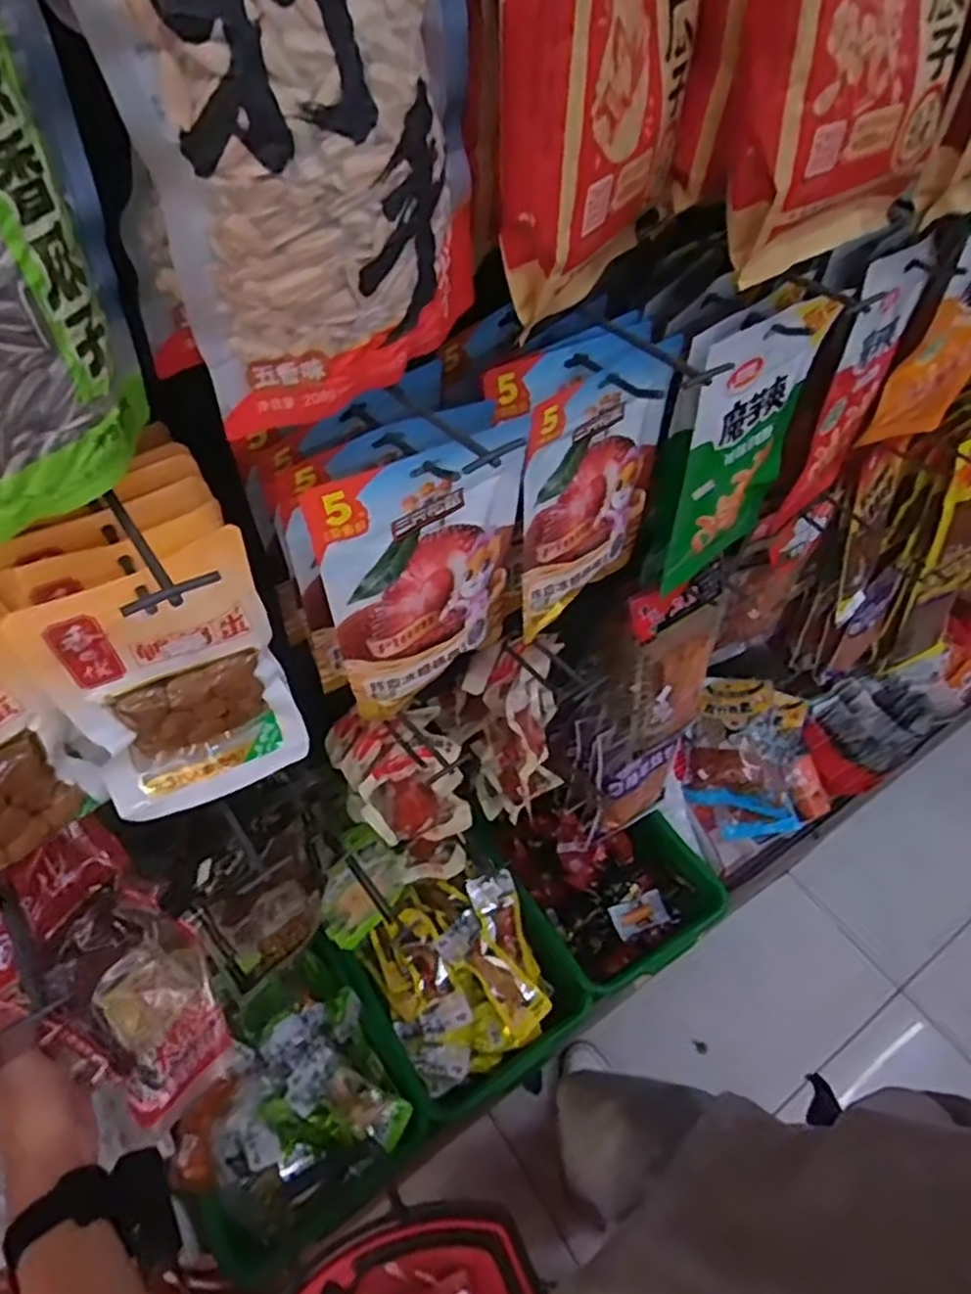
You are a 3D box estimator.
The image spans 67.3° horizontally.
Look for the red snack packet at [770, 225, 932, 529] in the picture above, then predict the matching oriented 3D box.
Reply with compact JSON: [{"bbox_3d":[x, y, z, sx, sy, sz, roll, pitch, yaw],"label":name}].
[{"bbox_3d":[0.334,-0.227,0.667,0.026,0.263,0.114,32,58,24],"label":"red snack packet"}]

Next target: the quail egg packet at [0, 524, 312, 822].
[{"bbox_3d":[-0.178,0.023,0.425,0.118,0.166,0.043,-23,54,-17],"label":"quail egg packet"}]

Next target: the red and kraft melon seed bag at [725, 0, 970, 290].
[{"bbox_3d":[0.218,-0.358,0.404,0.169,0.242,0.067,-36,59,-25],"label":"red and kraft melon seed bag"}]

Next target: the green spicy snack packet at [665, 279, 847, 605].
[{"bbox_3d":[0.214,-0.158,0.619,0.129,0.262,0.032,-36,58,-18],"label":"green spicy snack packet"}]

